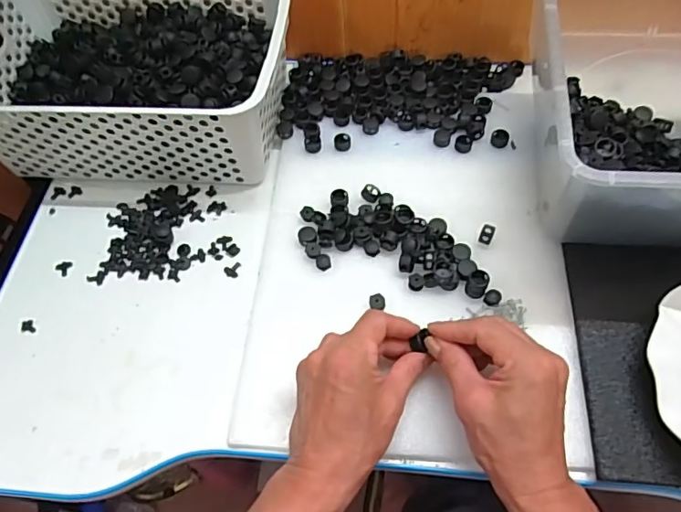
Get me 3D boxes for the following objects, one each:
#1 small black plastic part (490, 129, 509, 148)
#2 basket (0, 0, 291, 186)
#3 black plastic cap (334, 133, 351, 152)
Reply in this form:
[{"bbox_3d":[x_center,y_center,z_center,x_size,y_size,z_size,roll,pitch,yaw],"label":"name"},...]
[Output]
[{"bbox_3d":[0.157,-0.116,0.537,0.017,0.010,0.017,14,61,12],"label":"small black plastic part"},{"bbox_3d":[-0.203,-0.184,0.550,0.301,0.101,0.206,1,59,4],"label":"basket"},{"bbox_3d":[0.002,-0.116,0.549,0.017,0.009,0.018,-2,59,3],"label":"black plastic cap"}]

